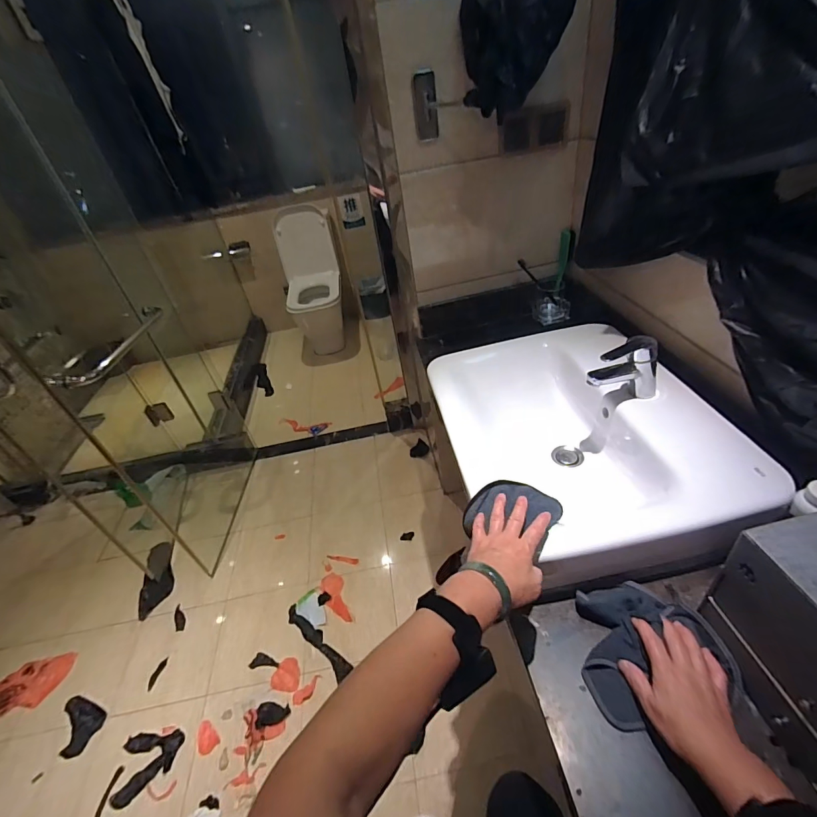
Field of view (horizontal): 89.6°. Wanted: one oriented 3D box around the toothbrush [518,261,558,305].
[{"bbox_3d":[0.373,-0.362,1.184,0.017,0.175,0.013,-34,25,37],"label":"toothbrush"}]

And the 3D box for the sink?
[{"bbox_3d":[0.305,0.080,0.810,0.438,0.218,0.524,-12,38,-2],"label":"sink"}]

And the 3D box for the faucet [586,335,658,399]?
[{"bbox_3d":[0.377,-0.068,0.724,0.122,0.111,0.044,-8,38,4],"label":"faucet"}]

